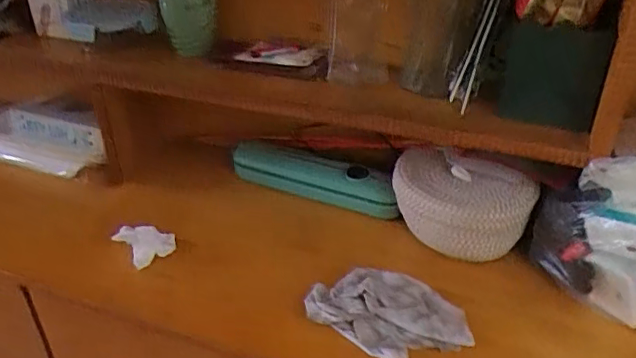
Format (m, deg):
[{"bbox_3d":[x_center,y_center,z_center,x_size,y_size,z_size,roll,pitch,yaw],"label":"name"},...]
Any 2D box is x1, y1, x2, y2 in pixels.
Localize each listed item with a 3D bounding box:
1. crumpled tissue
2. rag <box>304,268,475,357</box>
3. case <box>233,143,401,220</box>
[{"bbox_3d":[-0.262,0.096,0.869,0.077,0.050,0.075,-22,39,-30],"label":"crumpled tissue"},{"bbox_3d":[0.092,0.170,0.741,0.211,0.045,0.128,14,36,21],"label":"rag"},{"bbox_3d":[-0.004,-0.004,0.976,0.316,0.070,0.059,17,37,24],"label":"case"}]

